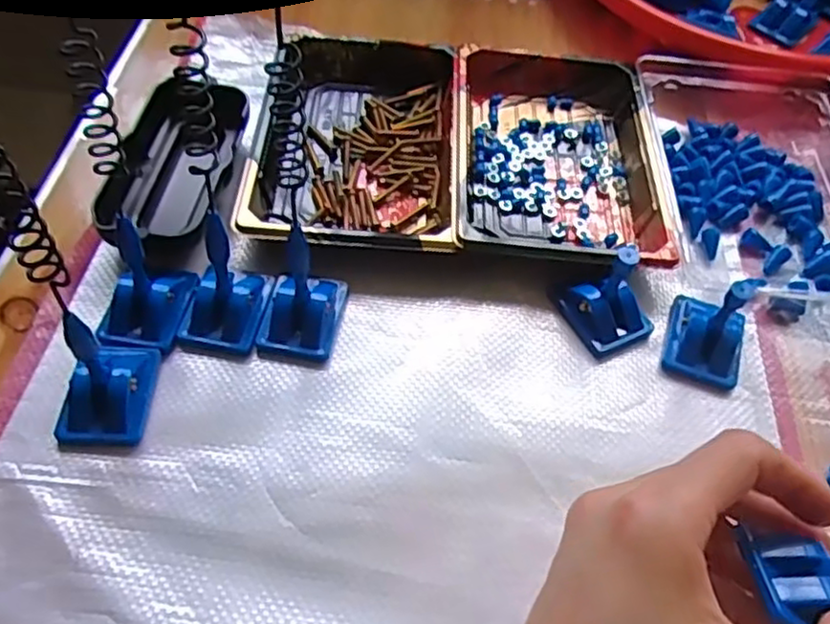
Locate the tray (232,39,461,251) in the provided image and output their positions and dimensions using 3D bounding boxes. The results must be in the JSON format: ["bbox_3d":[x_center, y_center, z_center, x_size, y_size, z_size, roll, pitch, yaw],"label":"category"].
[{"bbox_3d":[-0.033,-0.103,0.386,0.114,0.023,0.178,3,54,-2],"label":"tray"}]

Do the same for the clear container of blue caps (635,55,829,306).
[{"bbox_3d":[0.189,-0.081,0.379,0.122,0.033,0.170,2,54,-2],"label":"clear container of blue caps"}]

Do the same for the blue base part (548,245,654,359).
[{"bbox_3d":[0.091,-0.007,0.325,0.032,0.031,0.039,-21,58,-18],"label":"blue base part"}]

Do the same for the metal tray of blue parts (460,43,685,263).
[{"bbox_3d":[0.076,-0.092,0.384,0.112,0.023,0.154,0,54,-4],"label":"metal tray of blue parts"}]

